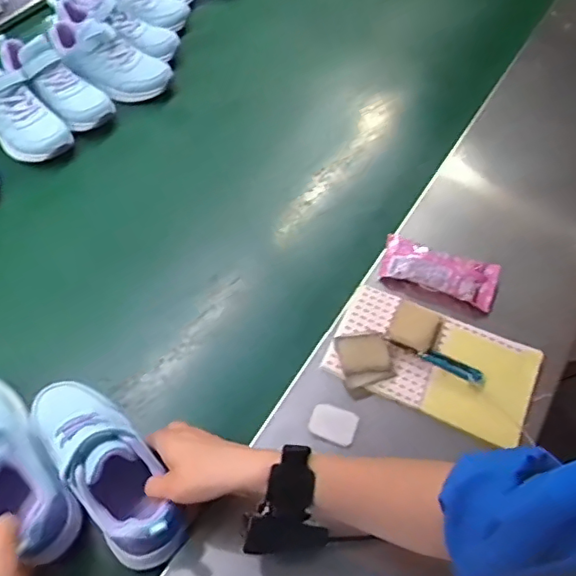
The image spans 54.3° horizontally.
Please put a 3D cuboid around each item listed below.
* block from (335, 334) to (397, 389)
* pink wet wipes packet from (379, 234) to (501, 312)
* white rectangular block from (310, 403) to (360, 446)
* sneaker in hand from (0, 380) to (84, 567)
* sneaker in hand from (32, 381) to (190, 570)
[{"bbox_3d":[0.083,0.076,0.604,0.054,0.025,0.052,-5,53,-9],"label":"block"},{"bbox_3d":[0.180,-0.020,0.666,0.136,0.034,0.052,21,53,11],"label":"pink wet wipes packet"},{"bbox_3d":[0.046,0.137,0.569,0.046,0.012,0.033,20,53,10],"label":"white rectangular block"},{"bbox_3d":[-0.271,0.151,0.518,0.078,0.069,0.203,-34,66,-27],"label":"sneaker in hand"},{"bbox_3d":[-0.171,0.159,0.522,0.073,0.079,0.211,-32,55,-26],"label":"sneaker in hand"}]

